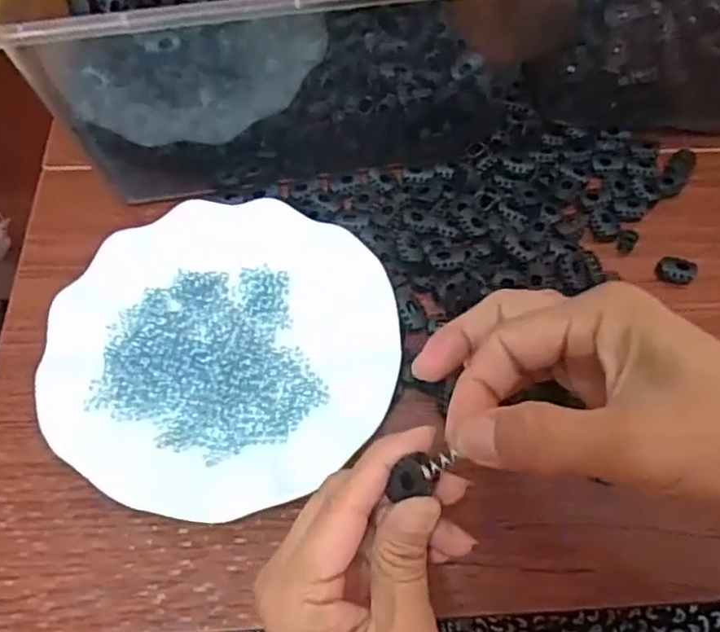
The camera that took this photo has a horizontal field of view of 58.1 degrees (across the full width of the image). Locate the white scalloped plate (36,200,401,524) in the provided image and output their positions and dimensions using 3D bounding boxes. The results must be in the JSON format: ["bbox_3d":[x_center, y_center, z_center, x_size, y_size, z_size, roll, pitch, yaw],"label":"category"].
[{"bbox_3d":[-0.071,0.013,0.356,0.177,0.015,0.187,17,61,7],"label":"white scalloped plate"}]

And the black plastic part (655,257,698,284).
[{"bbox_3d":[0.195,-0.028,0.400,0.022,0.010,0.015,21,61,10],"label":"black plastic part"}]

